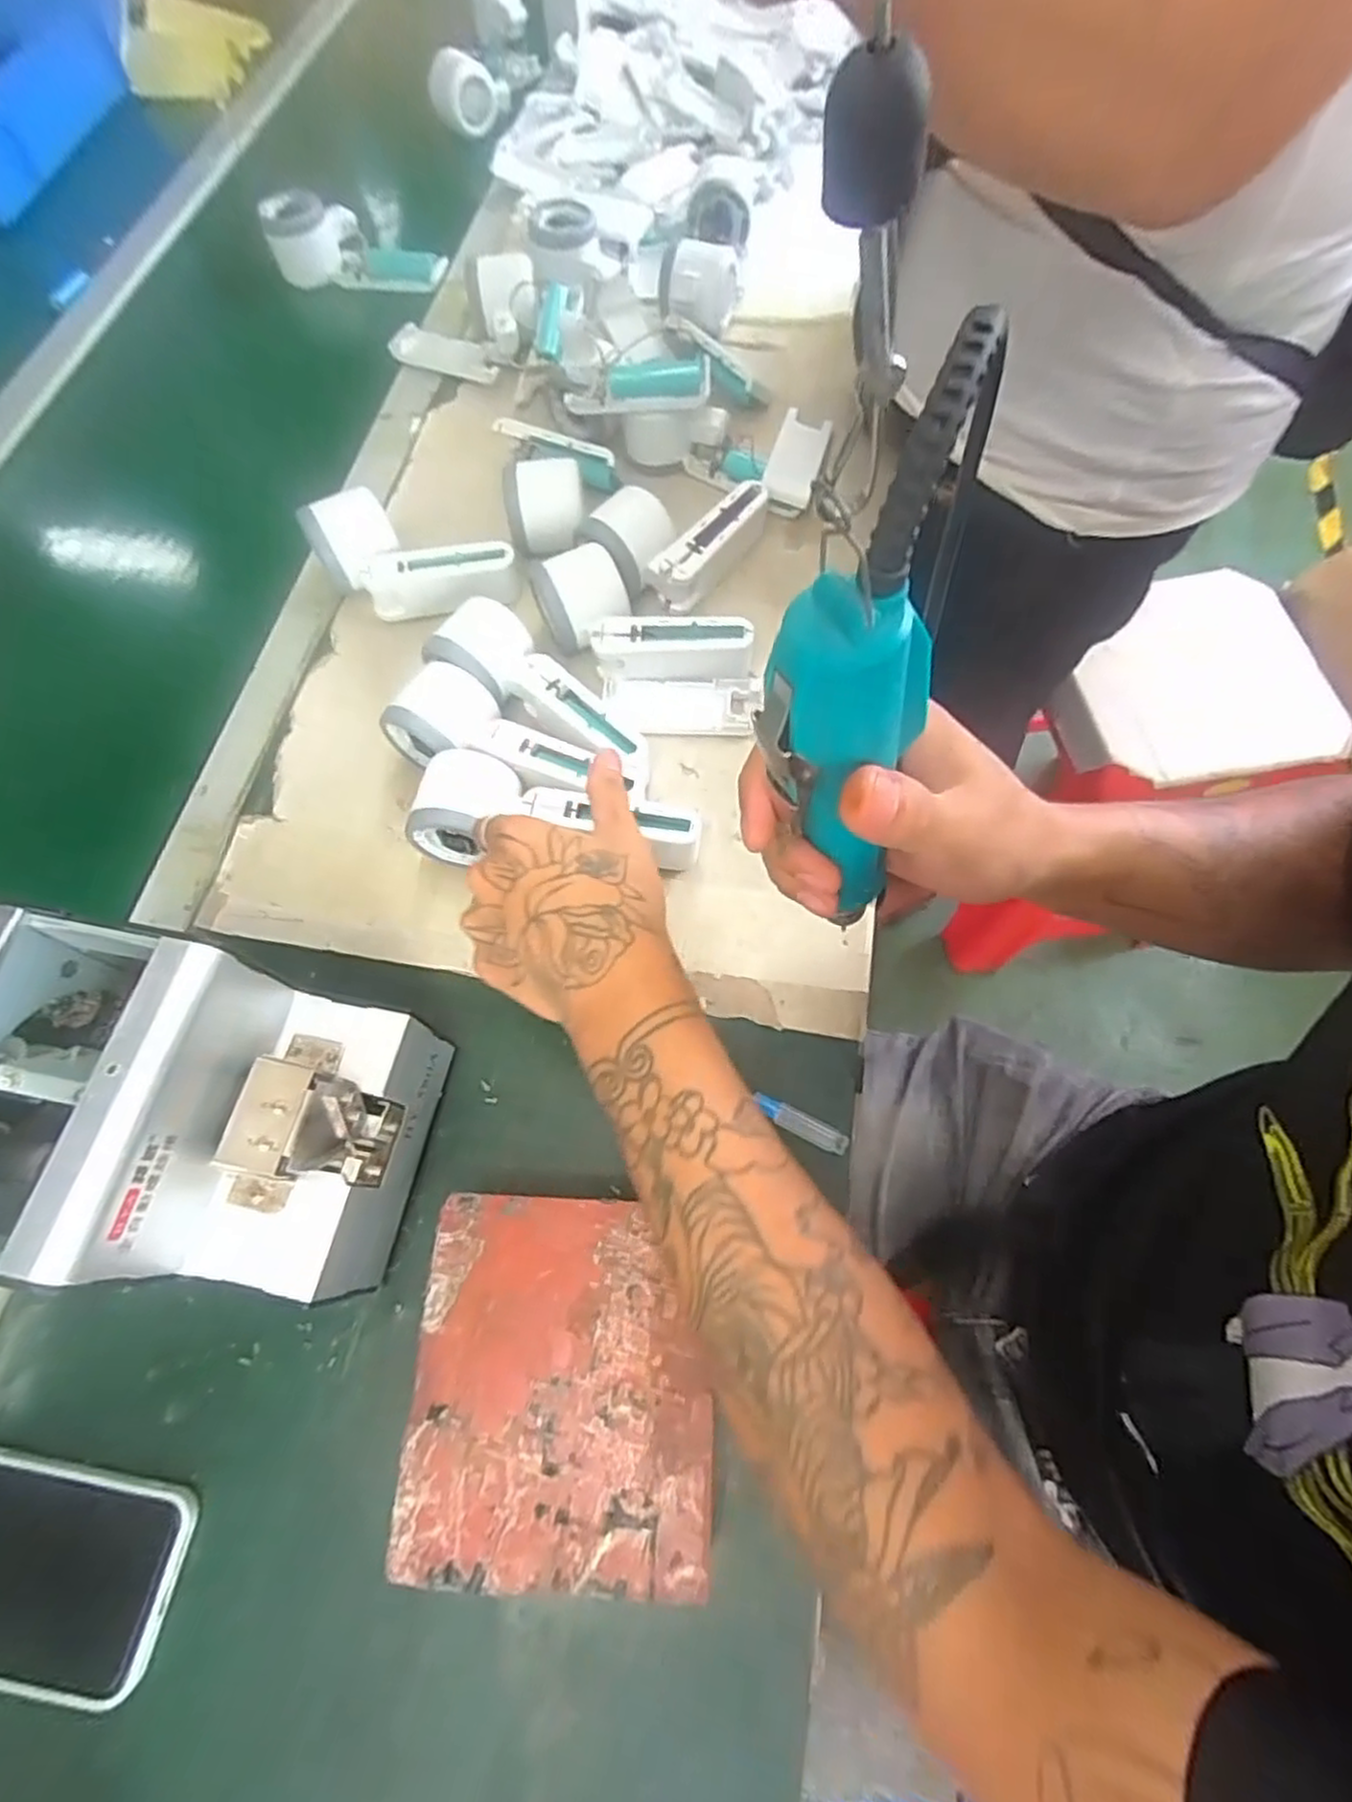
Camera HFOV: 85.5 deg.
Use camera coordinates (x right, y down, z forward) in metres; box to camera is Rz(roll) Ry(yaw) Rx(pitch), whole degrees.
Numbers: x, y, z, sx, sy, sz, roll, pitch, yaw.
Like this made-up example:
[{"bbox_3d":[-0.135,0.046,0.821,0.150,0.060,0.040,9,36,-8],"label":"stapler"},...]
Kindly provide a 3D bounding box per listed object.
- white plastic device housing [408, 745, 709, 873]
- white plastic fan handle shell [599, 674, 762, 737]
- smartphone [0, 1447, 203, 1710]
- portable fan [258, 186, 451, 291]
[{"bbox_3d":[-0.068,-0.049,0.433,0.163,0.049,0.056,8,68,0],"label":"white plastic device housing"},{"bbox_3d":[0.004,-0.132,0.487,0.105,0.014,0.041,6,68,4],"label":"white plastic fan handle shell"},{"bbox_3d":[-0.292,0.290,0.319,0.148,0.016,0.073,9,68,5],"label":"smartphone"},{"bbox_3d":[-0.300,-0.618,0.698,0.165,0.055,0.062,9,68,-9],"label":"portable fan"}]

